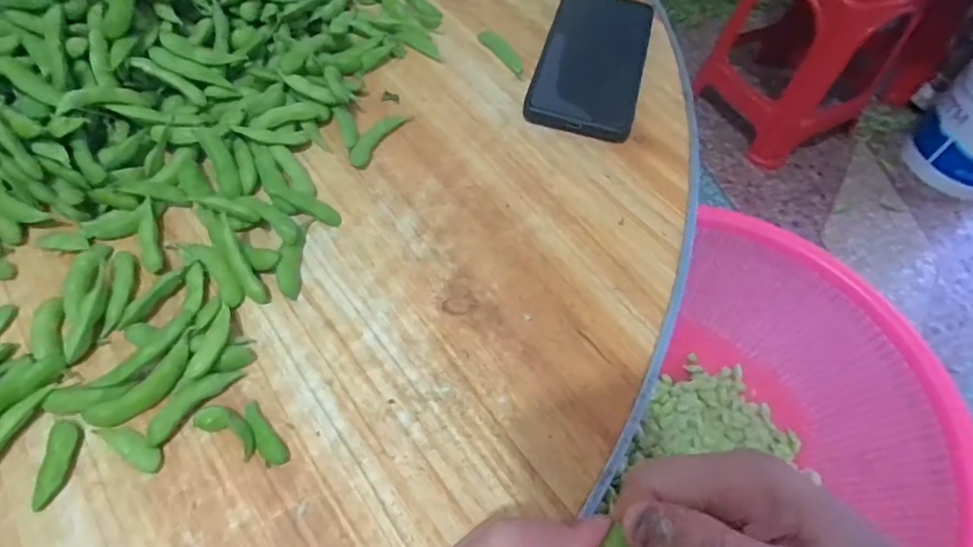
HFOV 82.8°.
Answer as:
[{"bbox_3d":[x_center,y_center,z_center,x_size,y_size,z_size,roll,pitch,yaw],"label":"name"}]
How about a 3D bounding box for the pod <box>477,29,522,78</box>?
[{"bbox_3d":[0.013,-0.174,0.433,0.016,0.004,0.058,-27,63,-19],"label":"pod"}]

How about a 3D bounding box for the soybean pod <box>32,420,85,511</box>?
[{"bbox_3d":[-0.200,0.088,0.258,0.015,0.004,0.039,-3,58,-5],"label":"soybean pod"}]

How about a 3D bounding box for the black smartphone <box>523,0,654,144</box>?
[{"bbox_3d":[0.081,-0.163,0.419,0.078,0.013,0.154,14,58,6],"label":"black smartphone"}]

